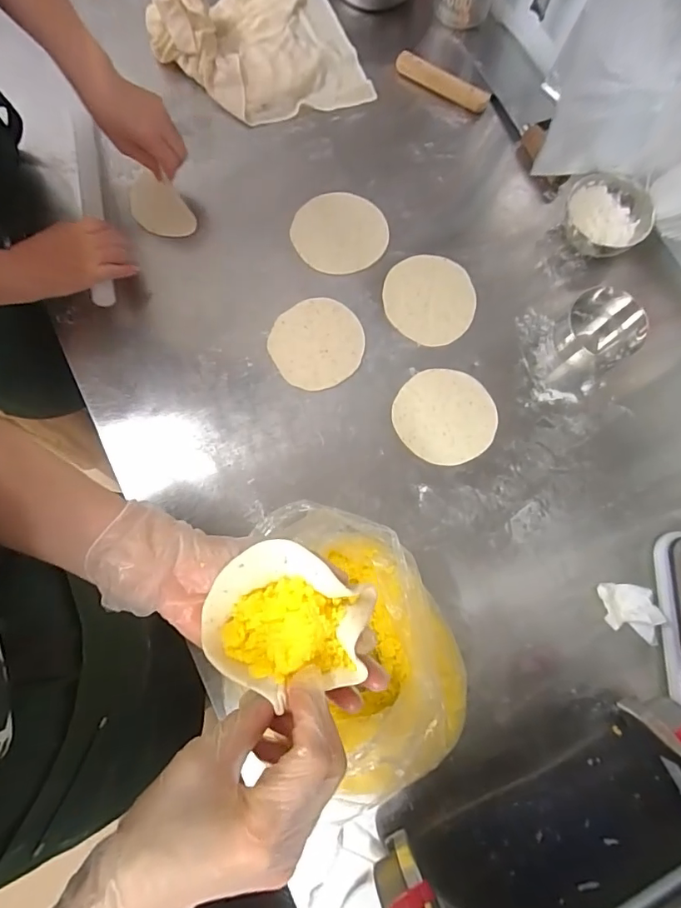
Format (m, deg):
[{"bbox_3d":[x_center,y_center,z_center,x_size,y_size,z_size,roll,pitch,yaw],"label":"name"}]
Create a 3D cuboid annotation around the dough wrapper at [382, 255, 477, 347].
[{"bbox_3d":[0.117,-0.204,0.628,0.115,0.009,0.122,-8,84,1],"label":"dough wrapper"}]

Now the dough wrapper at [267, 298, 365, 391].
[{"bbox_3d":[-0.029,-0.144,0.614,0.120,0.006,0.113,0,77,-2],"label":"dough wrapper"}]

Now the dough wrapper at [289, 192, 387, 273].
[{"bbox_3d":[-0.001,-0.304,0.649,0.127,0.011,0.120,-5,76,3],"label":"dough wrapper"}]

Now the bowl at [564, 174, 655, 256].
[{"bbox_3d":[0.350,-0.310,0.628,0.103,0.051,0.097,16,77,2],"label":"bowl"}]

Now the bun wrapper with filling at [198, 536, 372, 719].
[{"bbox_3d":[-0.034,0.103,0.296,0.096,0.027,0.083,26,80,5],"label":"bun wrapper with filling"}]

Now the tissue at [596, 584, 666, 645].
[{"bbox_3d":[0.328,0.177,0.536,0.068,0.021,0.053,19,77,3],"label":"tissue"}]

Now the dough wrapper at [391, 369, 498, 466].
[{"bbox_3d":[0.130,-0.049,0.595,0.124,0.007,0.120,9,76,4],"label":"dough wrapper"}]

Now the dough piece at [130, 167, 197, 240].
[{"bbox_3d":[-0.248,-0.335,0.646,0.109,0.016,0.062,32,106,8],"label":"dough piece"}]

